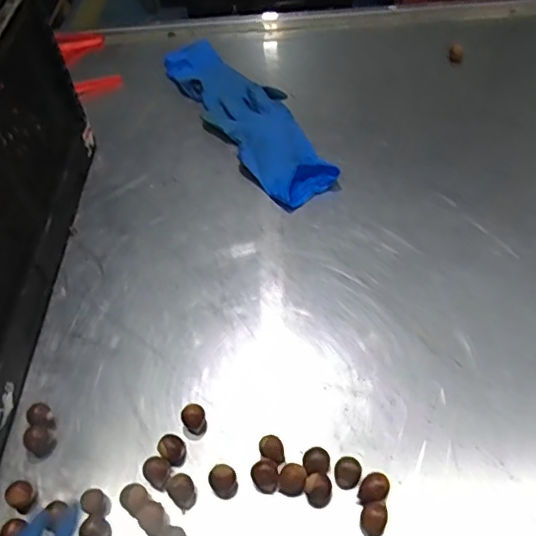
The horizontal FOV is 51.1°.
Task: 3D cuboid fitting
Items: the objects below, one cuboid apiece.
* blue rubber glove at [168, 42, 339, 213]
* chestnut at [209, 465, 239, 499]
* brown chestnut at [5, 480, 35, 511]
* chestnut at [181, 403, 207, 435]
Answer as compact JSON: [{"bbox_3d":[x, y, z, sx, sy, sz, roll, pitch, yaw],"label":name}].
[{"bbox_3d":[-0.031,-0.214,0.771,0.109,0.050,0.351,-27,53,-17],"label":"blue rubber glove"},{"bbox_3d":[-0.037,0.178,0.468,0.022,0.021,0.022,-2,49,3],"label":"chestnut"},{"bbox_3d":[-0.207,0.192,0.470,0.018,0.017,0.021,-28,53,-18],"label":"brown chestnut"},{"bbox_3d":[-0.066,0.137,0.506,0.020,0.022,0.020,-2,49,3],"label":"chestnut"}]

